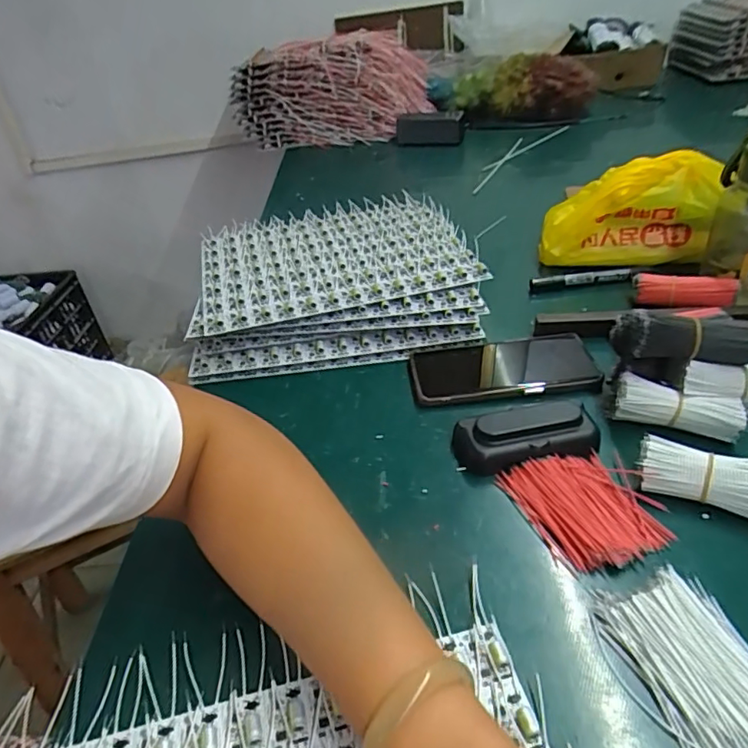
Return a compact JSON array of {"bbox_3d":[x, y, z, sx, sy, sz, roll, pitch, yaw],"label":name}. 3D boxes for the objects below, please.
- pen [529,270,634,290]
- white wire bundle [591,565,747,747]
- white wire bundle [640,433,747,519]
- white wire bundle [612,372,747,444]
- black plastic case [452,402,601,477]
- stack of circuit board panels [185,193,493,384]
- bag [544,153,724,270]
[{"bbox_3d":[0.233,-0.107,0.617,0.110,0.012,0.011,-4,38,5],"label":"pen"},{"bbox_3d":[0.168,0.153,0.291,0.073,0.010,0.091,-14,38,-9],"label":"white wire bundle"},{"bbox_3d":[0.227,0.071,0.368,0.087,0.035,0.032,10,41,21],"label":"white wire bundle"},{"bbox_3d":[0.236,0.025,0.423,0.090,0.031,0.025,11,41,22],"label":"white wire bundle"},{"bbox_3d":[0.117,0.047,0.419,0.107,0.030,0.040,-7,38,0],"label":"black plastic case"},{"bbox_3d":[-0.046,-0.115,0.642,0.306,0.060,0.296,-9,38,-2],"label":"stack of circuit board panels"},{"bbox_3d":[0.283,-0.178,0.617,0.177,0.112,0.067,5,39,16],"label":"bag"}]

